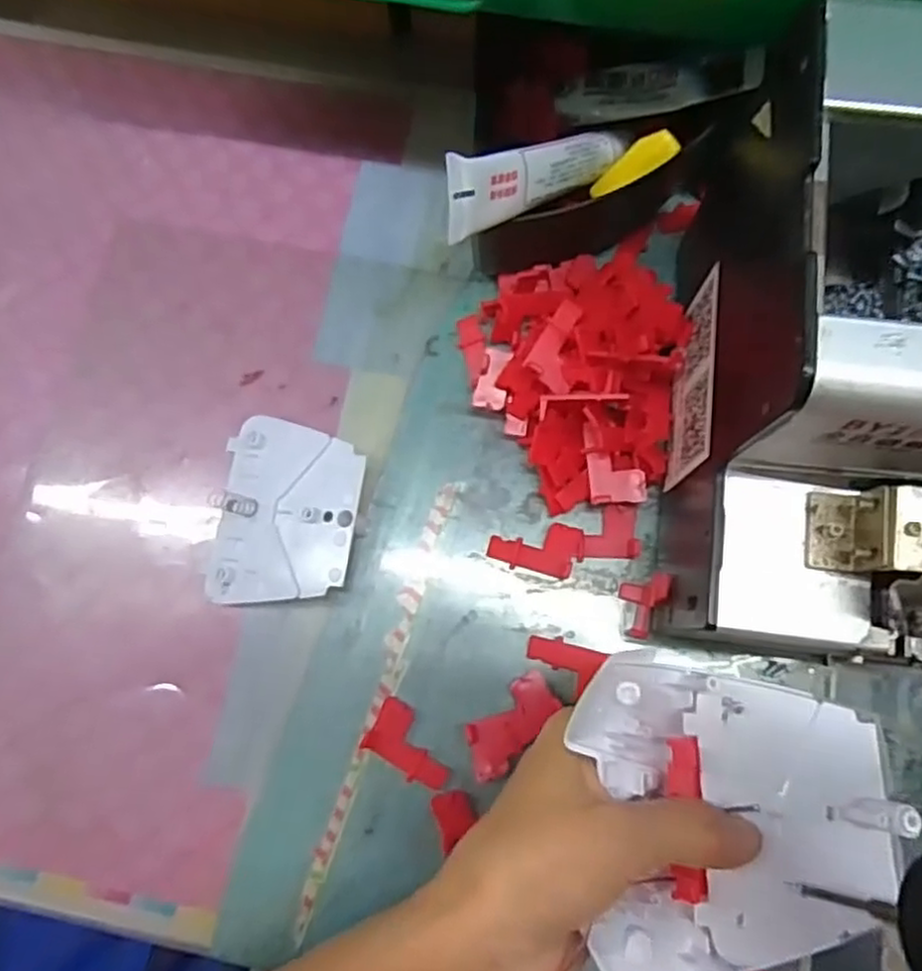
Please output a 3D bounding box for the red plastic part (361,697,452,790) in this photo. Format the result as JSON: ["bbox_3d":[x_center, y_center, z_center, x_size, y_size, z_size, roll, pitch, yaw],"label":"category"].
[{"bbox_3d":[-0.020,0.108,0.293,0.038,0.007,0.022,37,81,9],"label":"red plastic part"}]

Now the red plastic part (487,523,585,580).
[{"bbox_3d":[0.033,0.027,0.311,0.040,0.004,0.022,11,79,4],"label":"red plastic part"}]

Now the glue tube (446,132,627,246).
[{"bbox_3d":[0.032,-0.124,0.283,0.103,0.023,0.017,-33,79,-35],"label":"glue tube"}]

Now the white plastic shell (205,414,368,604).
[{"bbox_3d":[-0.075,0.011,0.310,0.065,0.018,0.079,3,78,2],"label":"white plastic shell"}]

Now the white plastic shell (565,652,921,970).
[{"bbox_3d":[0.092,0.104,0.228,0.102,0.030,0.094,-4,81,4],"label":"white plastic shell"}]

